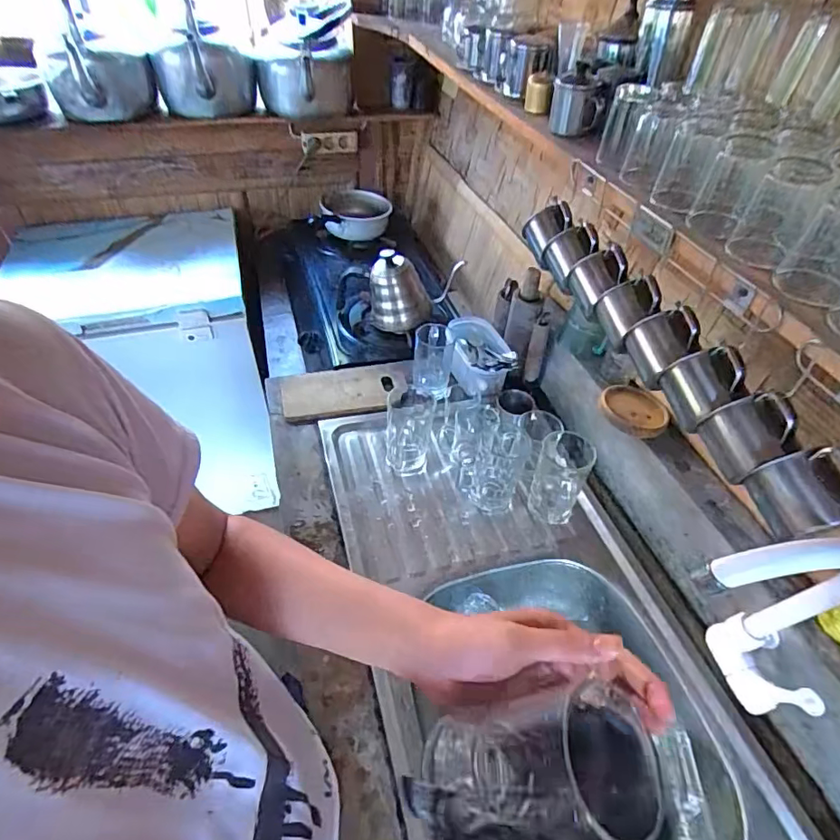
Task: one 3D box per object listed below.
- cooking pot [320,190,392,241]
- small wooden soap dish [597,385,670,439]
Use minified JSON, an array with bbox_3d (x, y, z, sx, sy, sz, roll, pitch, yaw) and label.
[{"bbox_3d":[-0.162,-0.526,1.304,0.168,0.089,0.174,1,45,-1],"label":"cooking pot"},{"bbox_3d":[0.328,-0.019,0.772,0.100,0.020,0.105,1,45,-1],"label":"small wooden soap dish"}]

